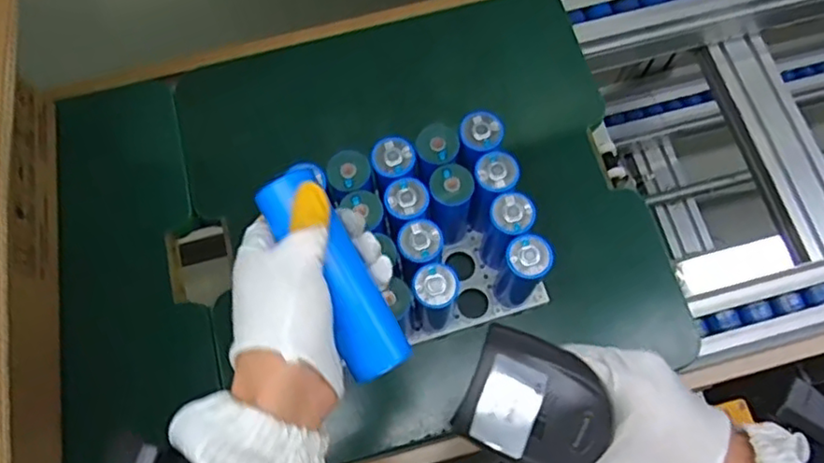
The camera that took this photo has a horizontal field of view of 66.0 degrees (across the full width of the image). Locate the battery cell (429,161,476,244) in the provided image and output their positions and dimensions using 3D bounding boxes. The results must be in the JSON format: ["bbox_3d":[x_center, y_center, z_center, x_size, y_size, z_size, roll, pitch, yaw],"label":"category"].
[{"bbox_3d":[0.038,-0.025,0.593,0.038,0.107,0.036,-1,71,2],"label":"battery cell"}]

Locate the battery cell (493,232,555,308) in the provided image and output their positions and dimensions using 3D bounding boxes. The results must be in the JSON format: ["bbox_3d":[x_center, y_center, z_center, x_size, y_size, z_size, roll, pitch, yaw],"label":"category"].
[{"bbox_3d":[0.098,0.039,0.572,0.037,0.113,0.036,-1,71,2],"label":"battery cell"}]

